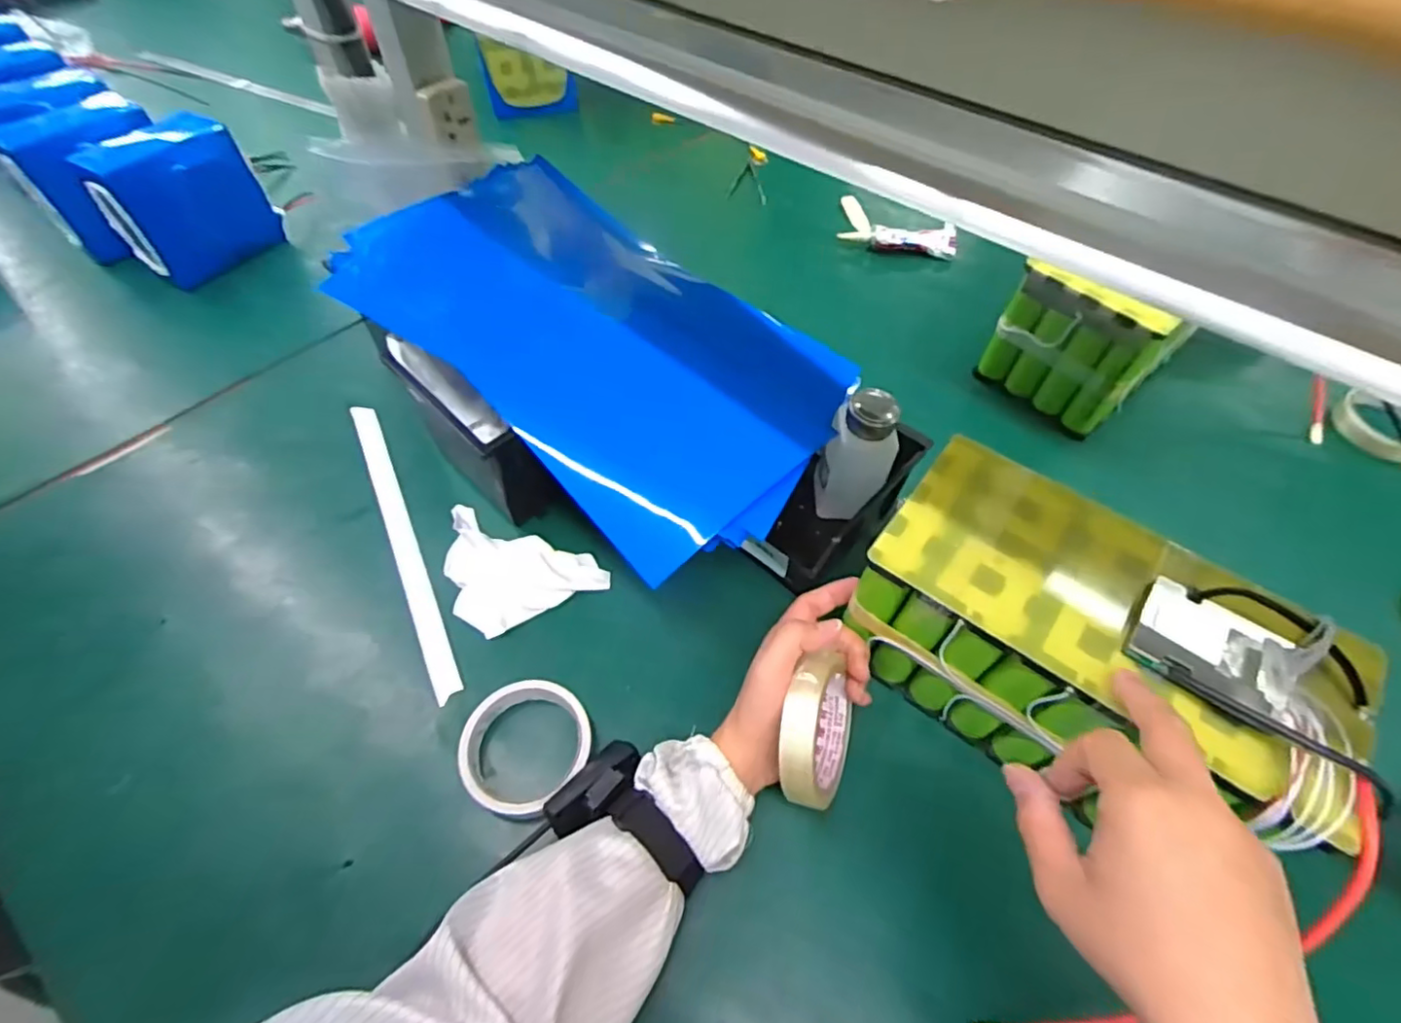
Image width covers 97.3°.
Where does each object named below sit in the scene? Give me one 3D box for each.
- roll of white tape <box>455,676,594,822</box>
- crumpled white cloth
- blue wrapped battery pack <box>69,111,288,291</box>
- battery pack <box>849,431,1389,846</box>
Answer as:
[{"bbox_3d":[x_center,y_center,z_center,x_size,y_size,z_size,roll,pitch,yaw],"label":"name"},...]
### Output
[{"bbox_3d":[-0.130,0.169,0.452,0.090,0.029,0.093,1,54,-1],"label":"roll of white tape"},{"bbox_3d":[-0.168,0.056,0.531,0.155,0.029,0.096,19,56,11],"label":"crumpled white cloth"},{"bbox_3d":[-0.622,-0.378,0.759,0.054,0.150,0.158,21,56,13],"label":"blue wrapped battery pack"},{"bbox_3d":[0.252,0.091,0.426,0.268,0.151,0.141,36,61,22],"label":"battery pack"}]

